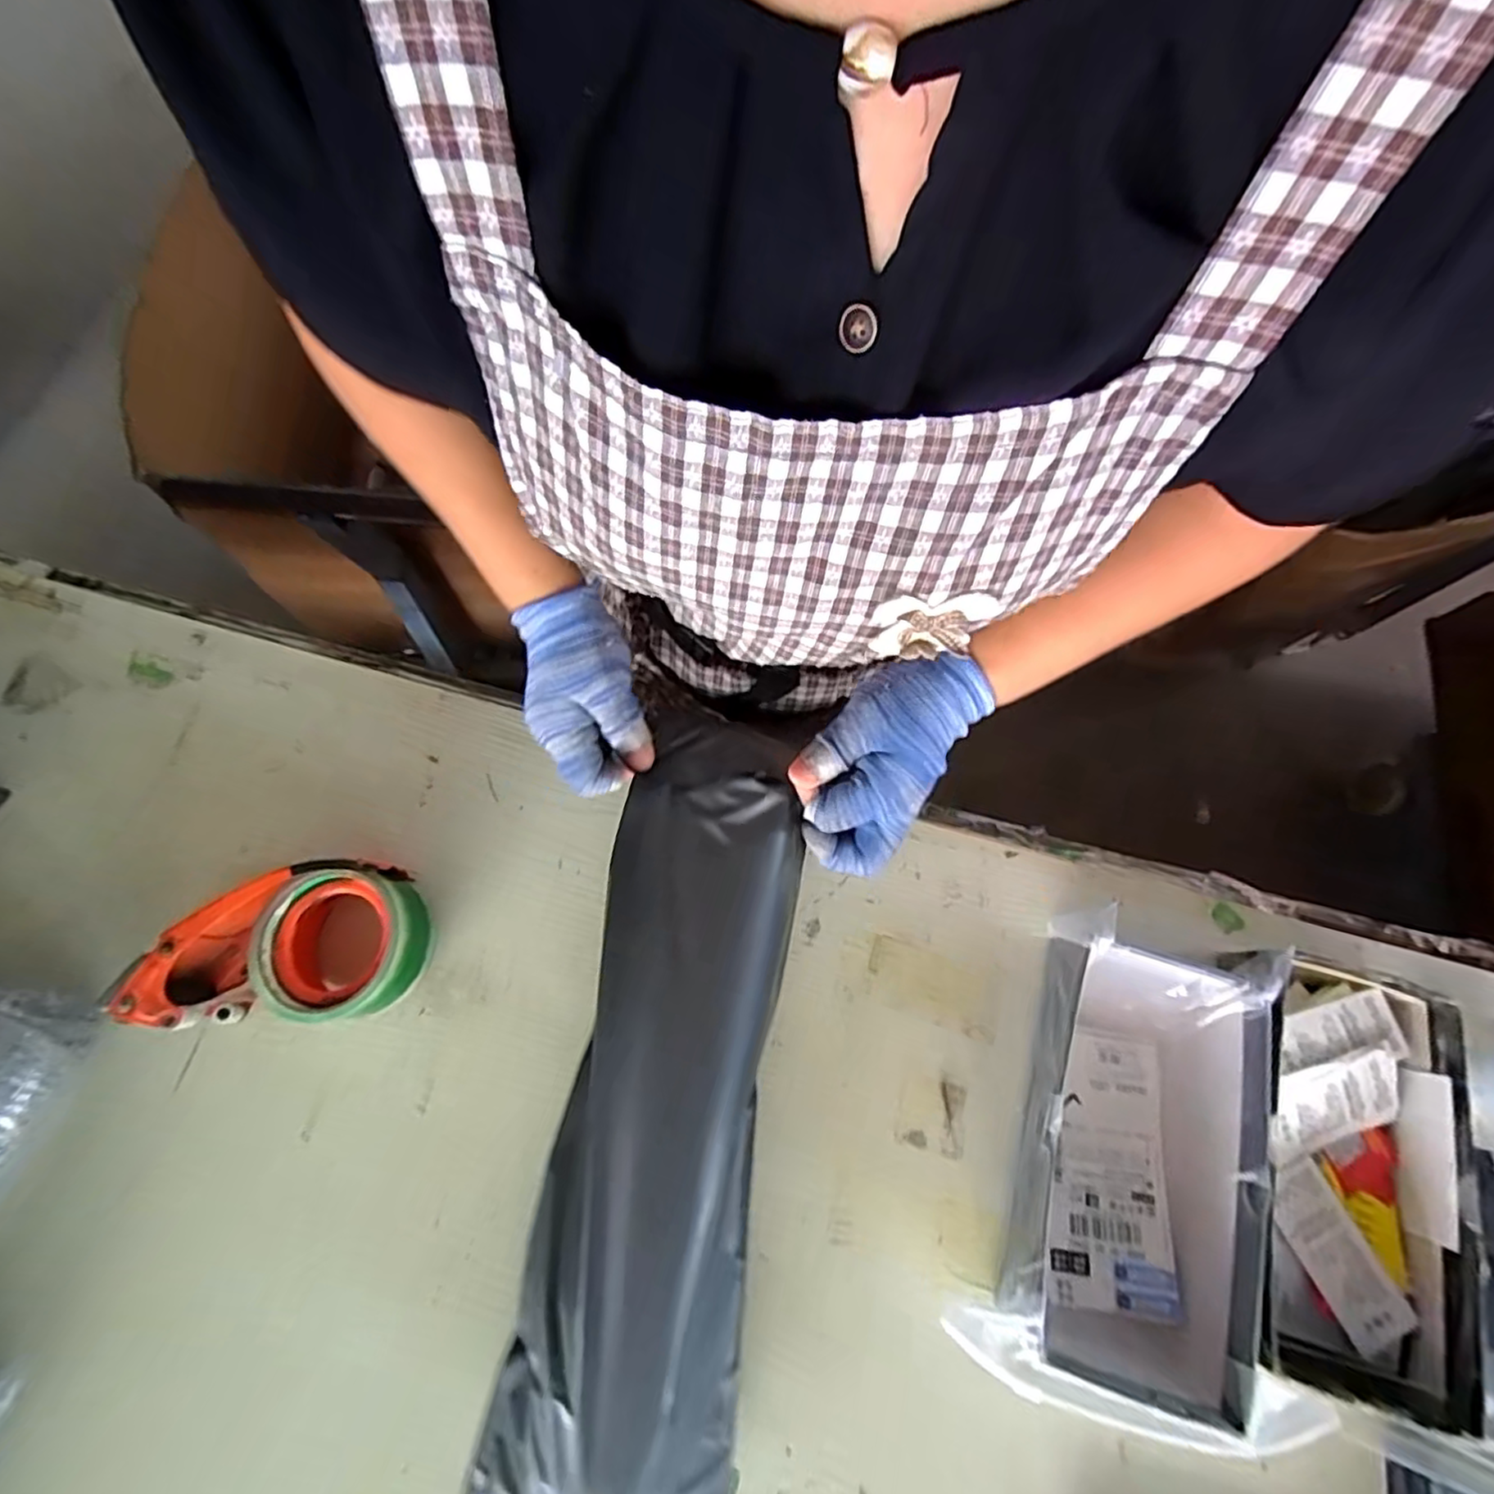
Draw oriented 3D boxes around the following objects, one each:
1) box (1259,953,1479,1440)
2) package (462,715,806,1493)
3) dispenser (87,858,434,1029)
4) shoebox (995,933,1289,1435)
[{"bbox_3d":[0.346,0.240,0.385,0.113,0.054,0.221,18,72,4],"label":"box"},{"bbox_3d":[-0.040,0.178,0.353,0.109,0.036,0.394,9,76,1],"label":"package"},{"bbox_3d":[-0.281,0.122,0.406,0.154,0.065,0.092,-2,72,-3],"label":"dispenser"},{"bbox_3d":[0.225,0.231,0.390,0.124,0.067,0.231,17,72,3],"label":"shoebox"}]

